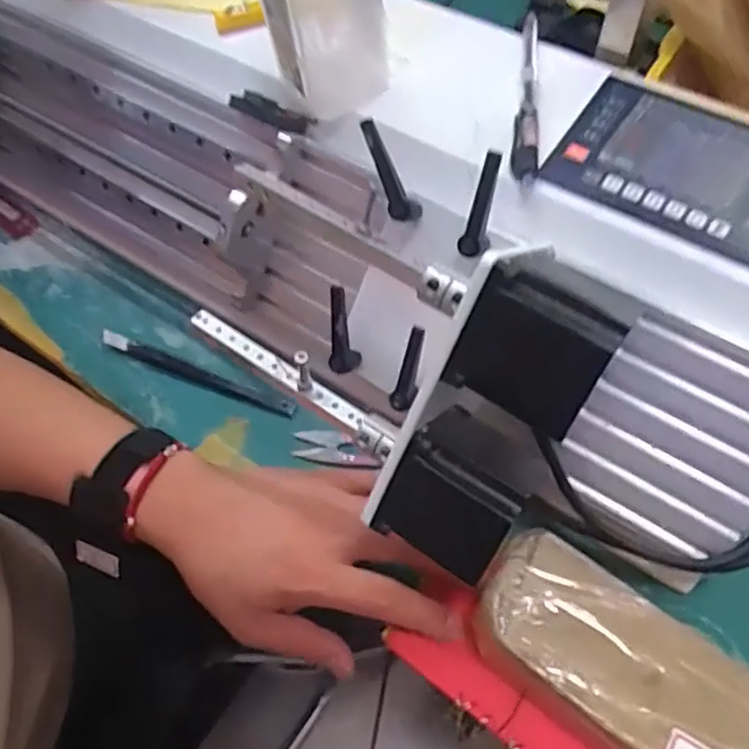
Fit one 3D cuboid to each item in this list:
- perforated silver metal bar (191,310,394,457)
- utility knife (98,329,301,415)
[{"bbox_3d":[-0.043,0.002,0.345,0.128,0.011,0.010,33,67,20],"label":"perforated silver metal bar"},{"bbox_3d":[-0.130,0.000,0.492,0.164,0.011,0.015,20,63,15],"label":"utility knife"}]

